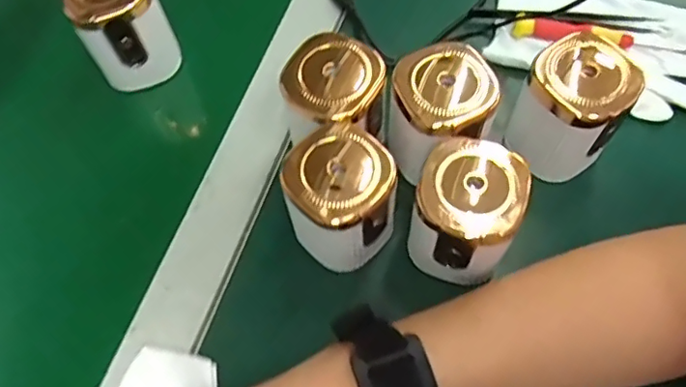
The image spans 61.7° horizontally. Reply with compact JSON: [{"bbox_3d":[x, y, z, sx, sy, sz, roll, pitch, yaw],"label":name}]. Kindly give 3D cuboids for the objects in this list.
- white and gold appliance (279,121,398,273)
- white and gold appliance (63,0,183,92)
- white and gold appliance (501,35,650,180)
[{"bbox_3d":[0.000,0.005,0.320,0.054,0.070,0.053,-1,62,2],"label":"white and gold appliance"},{"bbox_3d":[-0.145,-0.111,0.379,0.054,0.072,0.045,-28,65,-12],"label":"white and gold appliance"},{"bbox_3d":[0.132,-0.049,0.338,0.056,0.077,0.050,32,68,18],"label":"white and gold appliance"}]

